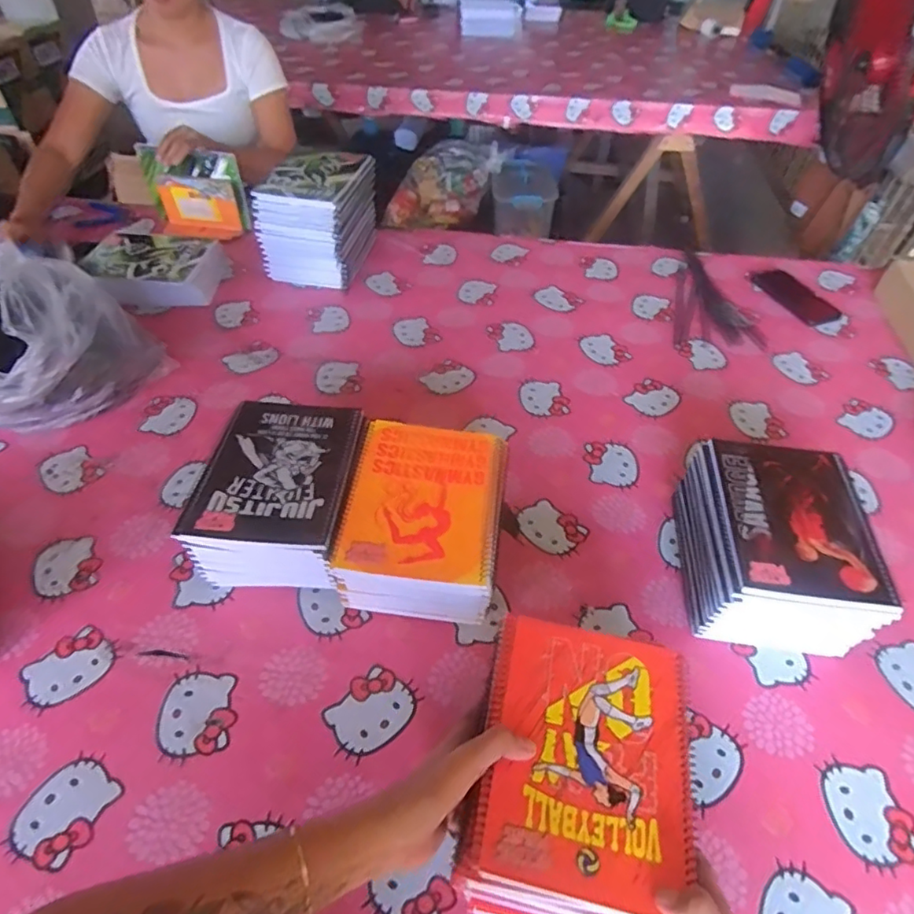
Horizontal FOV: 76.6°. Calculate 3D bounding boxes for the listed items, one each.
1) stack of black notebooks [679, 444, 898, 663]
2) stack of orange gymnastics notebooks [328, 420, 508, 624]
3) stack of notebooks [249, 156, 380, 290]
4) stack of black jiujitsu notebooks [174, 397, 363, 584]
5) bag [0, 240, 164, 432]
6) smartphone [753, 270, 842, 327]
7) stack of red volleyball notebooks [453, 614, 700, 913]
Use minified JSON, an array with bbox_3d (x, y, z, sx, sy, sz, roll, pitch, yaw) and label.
[{"bbox_3d":[0.344,0.102,0.641,0.164,0.123,0.209,6,48,3],"label":"stack of black notebooks"},{"bbox_3d":[-0.036,0.083,0.647,0.159,0.122,0.203,7,49,4],"label":"stack of orange gymnastics notebooks"},{"bbox_3d":[-0.250,-0.438,1.072,0.165,0.160,0.220,12,48,8],"label":"stack of notebooks"},{"bbox_3d":[-0.196,0.048,0.672,0.164,0.121,0.196,6,48,3],"label":"stack of black jiujitsu notebooks"},{"bbox_3d":[-0.622,-0.162,0.788,0.325,0.193,0.256,8,48,5],"label":"bag"},{"bbox_3d":[0.630,-0.298,1.078,0.073,0.013,0.161,-17,51,-17],"label":"smartphone"},{"bbox_3d":[0.099,0.242,0.459,0.160,0.045,0.212,10,48,7],"label":"stack of red volleyball notebooks"}]

